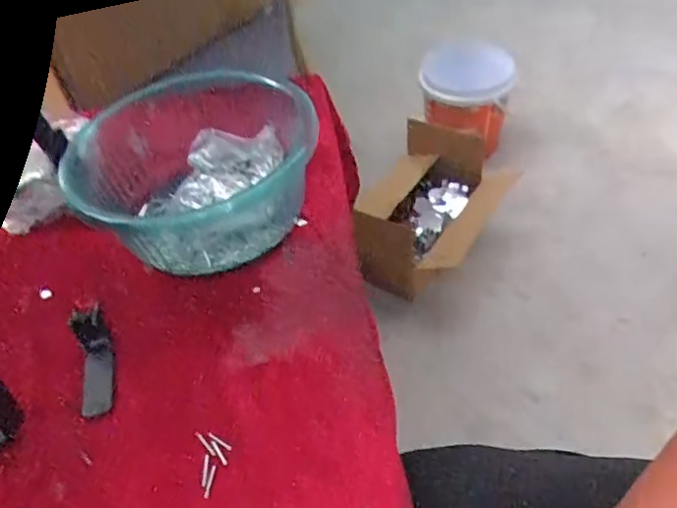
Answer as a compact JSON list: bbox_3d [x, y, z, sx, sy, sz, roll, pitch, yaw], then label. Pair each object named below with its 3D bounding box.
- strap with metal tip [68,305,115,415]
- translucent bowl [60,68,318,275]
[{"bbox_3d":[-0.179,0.078,0.414,0.024,0.009,0.082,-16,62,-10],"label":"strap with metal tip"},{"bbox_3d":[-0.124,-0.079,0.495,0.199,0.088,0.181,-4,45,4],"label":"translucent bowl"}]

